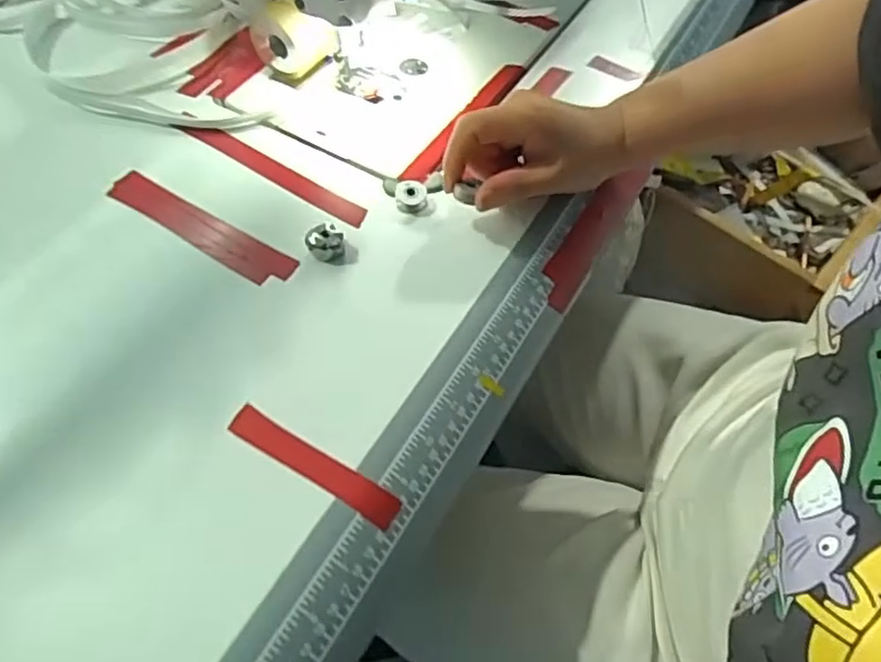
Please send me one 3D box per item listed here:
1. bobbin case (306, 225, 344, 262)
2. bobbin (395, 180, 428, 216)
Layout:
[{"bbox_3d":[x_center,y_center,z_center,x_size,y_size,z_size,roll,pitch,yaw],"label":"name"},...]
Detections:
[{"bbox_3d":[-0.073,-0.057,0.420,0.023,0.013,0.025,-7,59,-8],"label":"bobbin case"},{"bbox_3d":[-0.019,-0.091,0.446,0.020,0.011,0.022,2,58,-3],"label":"bobbin"}]

